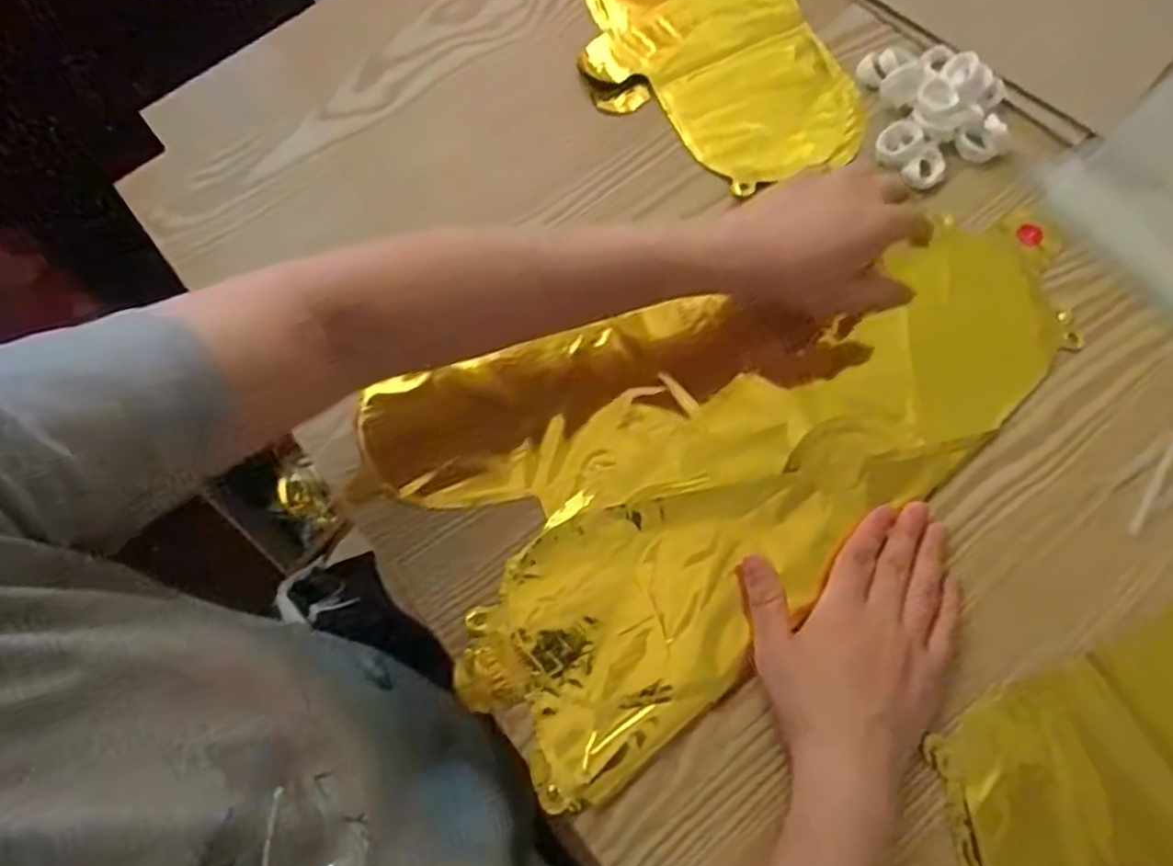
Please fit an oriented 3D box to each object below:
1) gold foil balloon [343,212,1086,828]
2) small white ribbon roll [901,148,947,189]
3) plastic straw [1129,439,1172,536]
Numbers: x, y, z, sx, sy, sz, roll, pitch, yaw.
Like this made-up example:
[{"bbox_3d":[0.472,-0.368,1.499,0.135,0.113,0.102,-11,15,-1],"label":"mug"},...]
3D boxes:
[{"bbox_3d":[0.094,0.007,0.436,0.395,0.028,0.246,-26,74,-6],"label":"gold foil balloon"},{"bbox_3d":[0.216,-0.168,0.468,0.026,0.007,0.021,-36,75,-9],"label":"small white ribbon roll"},{"bbox_3d":[0.320,0.021,0.409,0.006,0.004,0.084,35,77,12],"label":"plastic straw"}]

